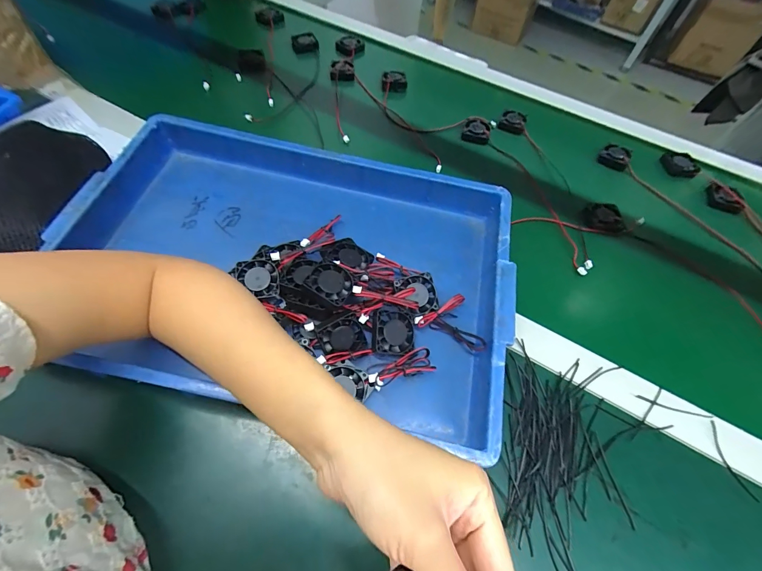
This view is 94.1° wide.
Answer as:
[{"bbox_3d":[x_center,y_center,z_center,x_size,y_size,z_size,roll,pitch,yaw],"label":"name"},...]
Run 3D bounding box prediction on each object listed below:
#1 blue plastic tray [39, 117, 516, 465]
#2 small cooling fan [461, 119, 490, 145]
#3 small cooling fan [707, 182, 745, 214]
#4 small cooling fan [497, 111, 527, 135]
[{"bbox_3d":[-0.093,-0.022,0.356,0.428,0.059,0.287,11,59,3],"label":"blue plastic tray"},{"bbox_3d":[0.144,-0.232,0.528,0.038,0.012,0.046,16,59,6],"label":"small cooling fan"},{"bbox_3d":[0.478,-0.120,0.491,0.042,0.017,0.036,17,59,6],"label":"small cooling fan"},{"bbox_3d":[0.204,-0.252,0.544,0.038,0.013,0.038,25,60,11],"label":"small cooling fan"}]

